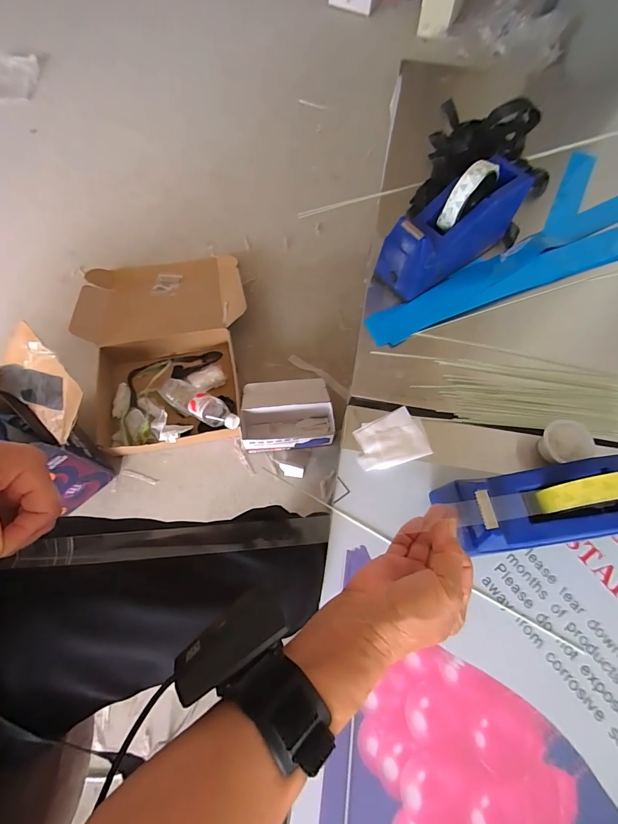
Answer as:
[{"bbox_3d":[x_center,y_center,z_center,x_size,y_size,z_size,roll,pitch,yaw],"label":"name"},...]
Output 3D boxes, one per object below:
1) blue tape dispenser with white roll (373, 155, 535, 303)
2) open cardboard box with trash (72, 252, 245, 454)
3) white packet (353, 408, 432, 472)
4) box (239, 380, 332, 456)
[{"bbox_3d":[0.198,-0.248,0.481,0.208,0.122,0.072,-32,71,-14],"label":"blue tape dispenser with white roll"},{"bbox_3d":[-0.388,-0.192,0.946,0.417,0.105,0.587,-9,68,-7],"label":"open cardboard box with trash"},{"bbox_3d":[0.095,0.033,0.424,0.084,0.007,0.060,-16,69,-10],"label":"white packet"},{"bbox_3d":[-0.050,0.004,0.875,0.220,0.096,0.175,-2,67,-4],"label":"box"}]

